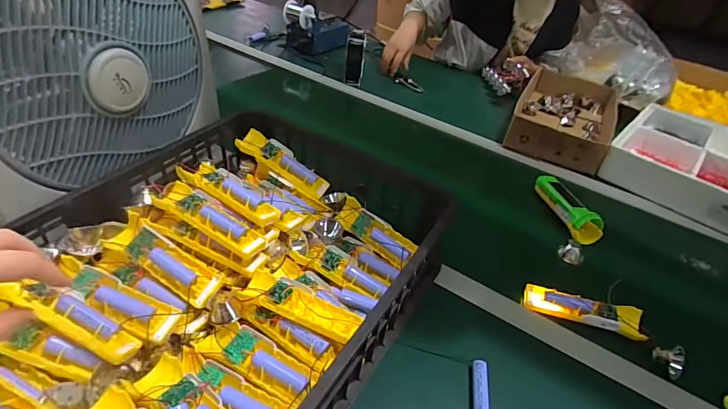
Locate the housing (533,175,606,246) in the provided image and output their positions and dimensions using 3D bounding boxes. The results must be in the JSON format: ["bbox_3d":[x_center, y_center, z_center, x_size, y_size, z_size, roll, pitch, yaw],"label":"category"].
[{"bbox_3d":[0.381,0.002,0.804,0.053,0.047,0.181,1,40,-8],"label":"housing"}]

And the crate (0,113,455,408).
[{"bbox_3d":[-0.180,0.104,0.513,0.389,0.121,0.580,25,43,20],"label":"crate"}]

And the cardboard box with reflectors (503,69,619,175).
[{"bbox_3d":[0.514,-0.233,1.097,0.225,0.087,0.425,23,42,18],"label":"cardboard box with reflectors"}]

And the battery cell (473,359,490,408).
[{"bbox_3d":[0.140,0.220,0.516,0.017,0.021,0.067,10,40,3],"label":"battery cell"}]

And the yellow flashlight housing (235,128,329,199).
[{"bbox_3d":[-0.130,-0.068,0.699,0.160,0.023,0.054,36,44,2],"label":"yellow flashlight housing"}]

